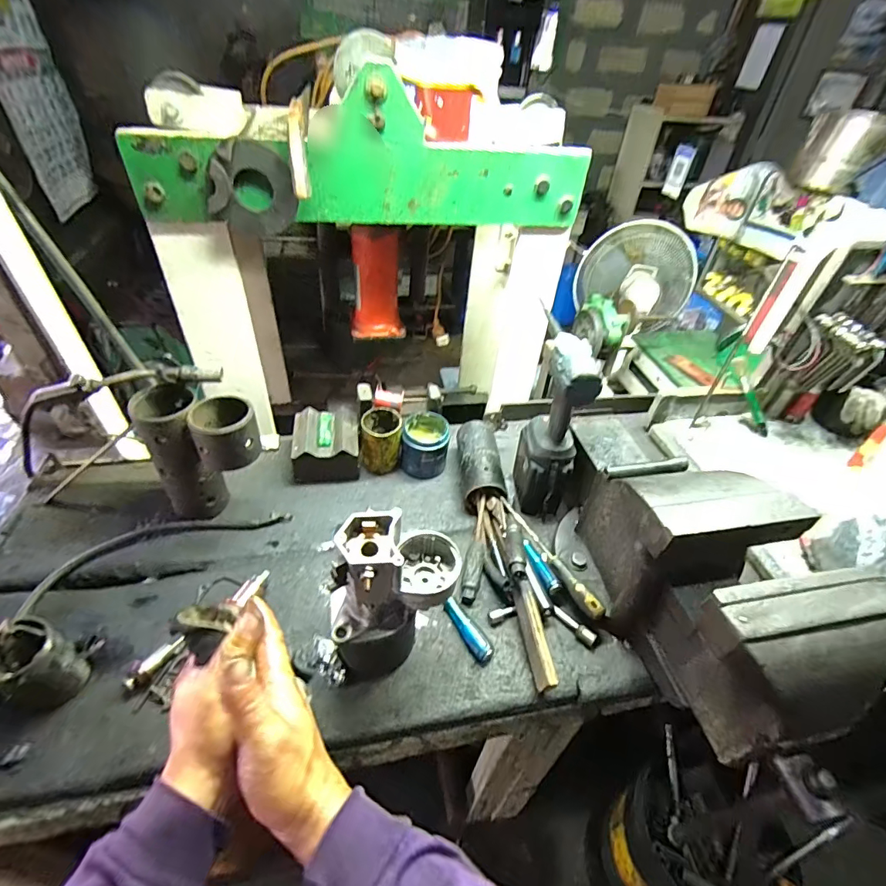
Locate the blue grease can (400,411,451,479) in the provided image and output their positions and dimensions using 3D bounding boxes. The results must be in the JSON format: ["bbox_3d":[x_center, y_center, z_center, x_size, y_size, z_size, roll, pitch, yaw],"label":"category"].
[{"bbox_3d":[-0.035,0.005,0.898,0.090,0.094,0.096,9,42,3],"label":"blue grease can"}]

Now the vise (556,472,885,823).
[{"bbox_3d":[0.336,0.185,0.593,0.197,0.244,0.430,-8,44,-14],"label":"vise"}]

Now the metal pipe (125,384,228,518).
[{"bbox_3d":[-0.423,0.023,0.737,0.089,0.222,0.092,-10,44,-16],"label":"metal pipe"}]

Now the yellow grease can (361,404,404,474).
[{"bbox_3d":[-0.119,-0.001,0.877,0.074,0.116,0.074,3,42,-3],"label":"yellow grease can"}]

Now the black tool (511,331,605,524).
[{"bbox_3d":[0.187,-0.017,0.770,0.100,0.320,0.127,14,43,9],"label":"black tool"}]

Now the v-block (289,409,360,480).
[{"bbox_3d":[-0.226,0.004,0.873,0.123,0.094,0.117,-3,43,-9],"label":"v-block"}]

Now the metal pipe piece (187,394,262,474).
[{"bbox_3d":[-0.332,-0.017,0.685,0.087,0.080,0.101,-22,49,-27],"label":"metal pipe piece"}]

